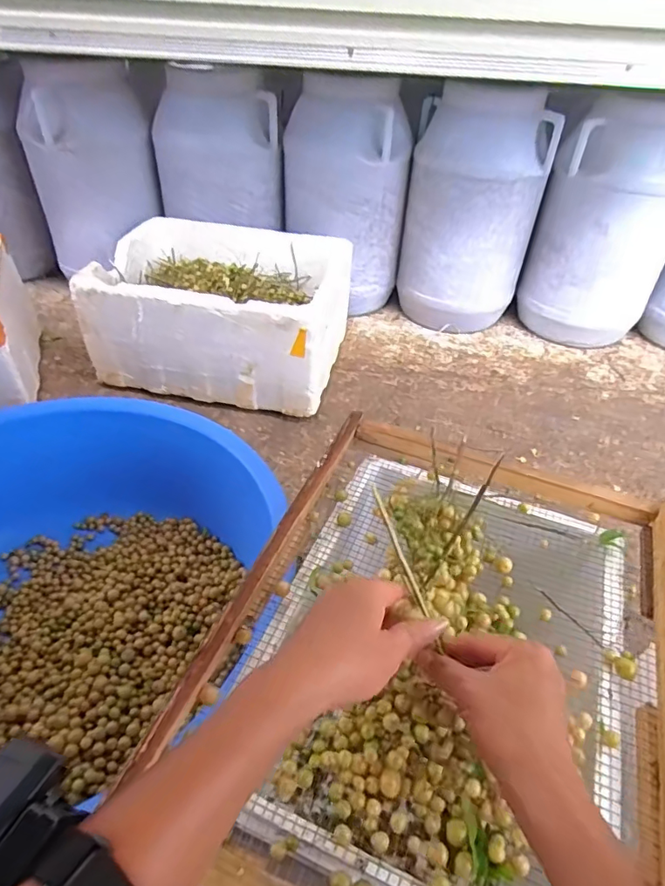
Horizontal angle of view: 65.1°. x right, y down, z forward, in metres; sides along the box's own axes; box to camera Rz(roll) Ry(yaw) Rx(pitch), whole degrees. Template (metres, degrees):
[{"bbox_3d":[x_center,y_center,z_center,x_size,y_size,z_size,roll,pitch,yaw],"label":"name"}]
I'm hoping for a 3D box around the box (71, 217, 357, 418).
[{"bbox_3d":[-0.265,-0.343,1.352,0.583,0.317,0.449,6,41,2],"label":"box"}]

